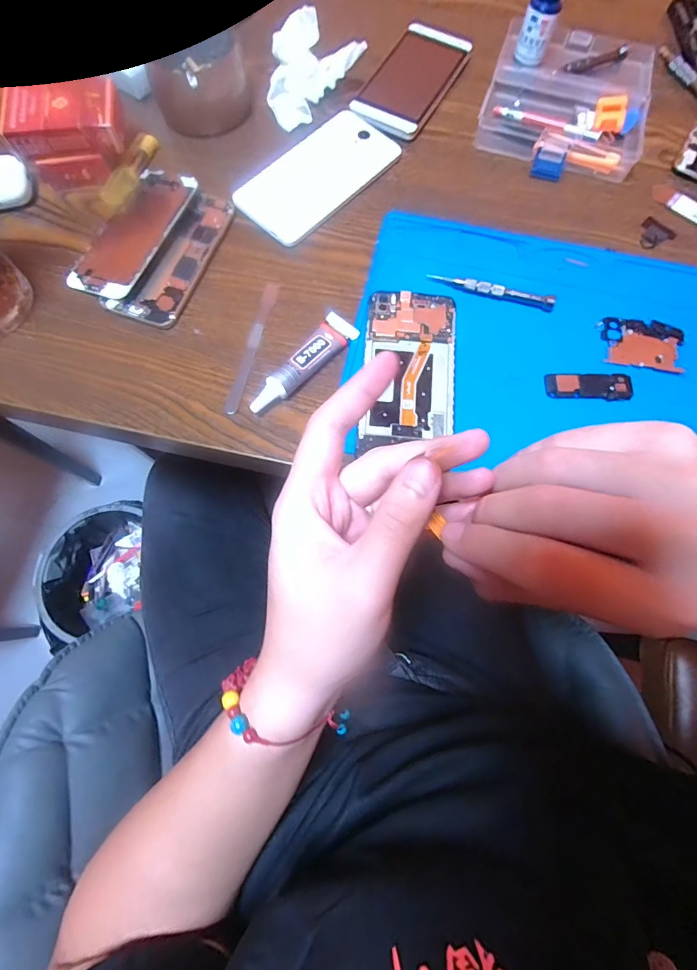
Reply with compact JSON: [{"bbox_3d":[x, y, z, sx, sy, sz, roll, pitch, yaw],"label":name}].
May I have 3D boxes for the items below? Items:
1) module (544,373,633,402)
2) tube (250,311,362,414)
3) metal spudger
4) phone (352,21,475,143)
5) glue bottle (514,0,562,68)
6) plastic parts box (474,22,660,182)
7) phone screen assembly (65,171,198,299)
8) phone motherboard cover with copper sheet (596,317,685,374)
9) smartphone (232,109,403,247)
[{"bbox_3d":[0.188,-0.077,0.320,0.065,0.006,0.022,0,74,-1],"label":"module"},{"bbox_3d":[-0.035,-0.093,0.317,0.026,0.018,0.103,39,77,9],"label":"tube"},{"bbox_3d":[-0.077,-0.112,0.329,0.011,0.004,0.120,13,75,3],"label":"metal spudger"},{"bbox_3d":[0.059,-0.403,0.407,0.077,0.008,0.146,28,76,7],"label":"phone"},{"bbox_3d":[0.182,-0.445,0.376,0.028,0.093,0.025,19,75,4],"label":"glue bottle"},{"bbox_3d":[0.219,-0.400,0.405,0.147,0.020,0.203,18,75,4],"label":"plastic parts box"},{"bbox_3d":[-0.185,-0.218,0.353,0.064,0.010,0.132,22,75,5],"label":"phone screen assembly"},{"bbox_3d":[0.237,-0.113,0.332,0.063,0.004,0.045,10,74,2],"label":"phone motherboard cover with copper sheet"},{"bbox_3d":[-0.029,-0.284,0.375,0.078,0.006,0.152,42,78,10],"label":"smartphone"}]

